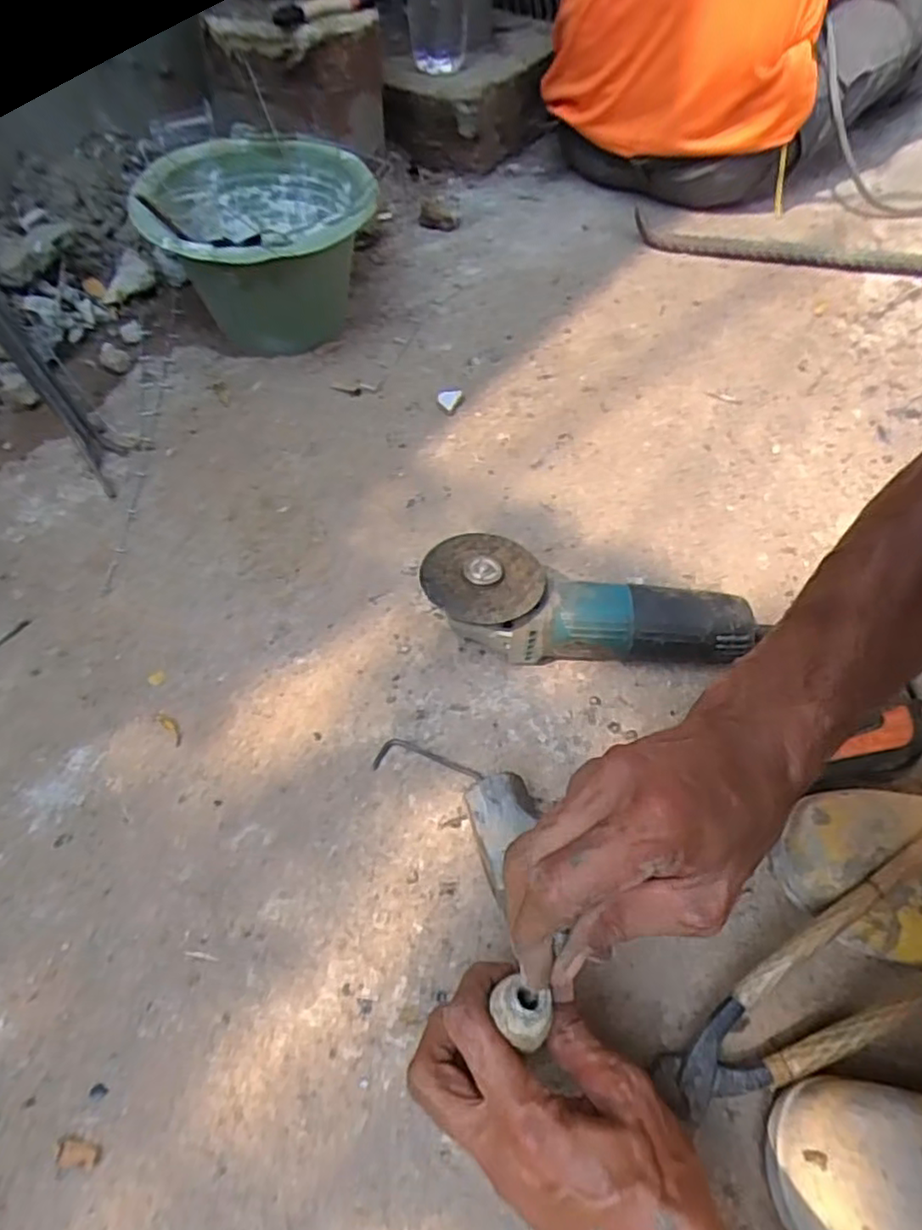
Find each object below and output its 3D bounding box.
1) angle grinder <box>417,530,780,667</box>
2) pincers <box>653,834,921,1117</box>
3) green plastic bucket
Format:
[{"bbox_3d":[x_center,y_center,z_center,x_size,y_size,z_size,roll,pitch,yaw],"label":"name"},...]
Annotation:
[{"bbox_3d":[0.099,0.006,0.543,0.259,0.091,0.089,9,55,6],"label":"angle grinder"},{"bbox_3d":[0.217,0.217,0.392,0.224,0.035,0.073,-32,60,-4],"label":"pincers"},{"bbox_3d":[-0.232,-0.429,0.819,0.259,0.175,0.256,-1,55,-1],"label":"green plastic bucket"}]

